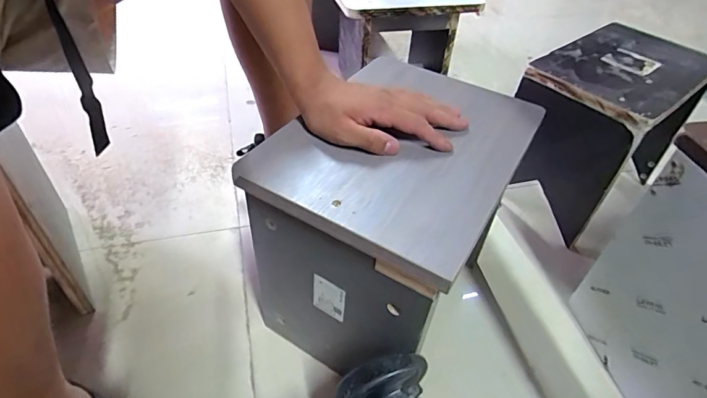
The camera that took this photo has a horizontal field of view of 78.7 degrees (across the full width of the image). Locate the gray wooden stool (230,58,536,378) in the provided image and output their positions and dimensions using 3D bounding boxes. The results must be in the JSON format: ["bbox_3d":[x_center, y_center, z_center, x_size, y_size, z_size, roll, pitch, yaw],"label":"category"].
[{"bbox_3d":[0.035,0.031,0.547,0.238,0.276,0.280,25,48,20],"label":"gray wooden stool"}]

